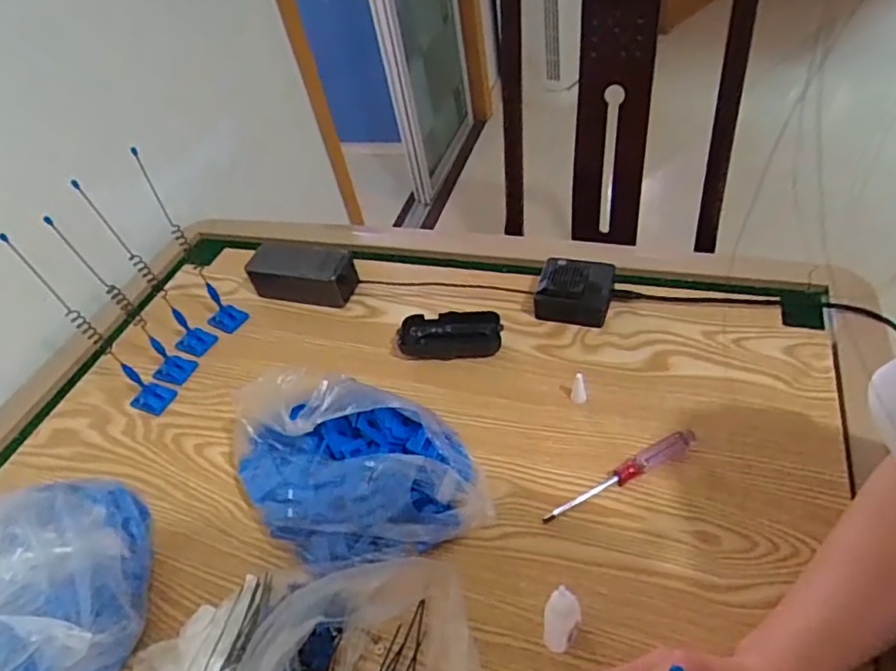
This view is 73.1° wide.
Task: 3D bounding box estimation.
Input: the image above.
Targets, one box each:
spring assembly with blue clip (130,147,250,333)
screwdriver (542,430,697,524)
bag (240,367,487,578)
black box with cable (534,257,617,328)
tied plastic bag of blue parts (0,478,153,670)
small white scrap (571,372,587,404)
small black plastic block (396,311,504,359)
[{"bbox_3d":[-0.287,-0.099,0.678,0.042,0.218,0.055,-27,46,-14],"label":"spring assembly with blue clip"},{"bbox_3d":[0.147,0.119,0.518,0.149,0.019,0.021,-28,49,-5],"label":"screwdriver"},{"bbox_3d":[-0.081,0.110,0.510,0.211,0.108,0.141,-8,45,4],"label":"bag"},{"bbox_3d":[0.140,-0.053,0.662,0.080,0.043,0.071,7,48,19],"label":"black box with cable"},{"bbox_3d":[-0.317,0.203,0.469,0.157,0.104,0.167,-27,46,-14],"label":"tied plastic bag of blue parts"},{"bbox_3d":[0.126,0.050,0.575,0.014,0.034,0.010,5,47,18],"label":"small white scrap"},{"bbox_3d":[0.002,-0.002,0.656,0.109,0.029,0.049,1,46,6],"label":"small black plastic block"}]

